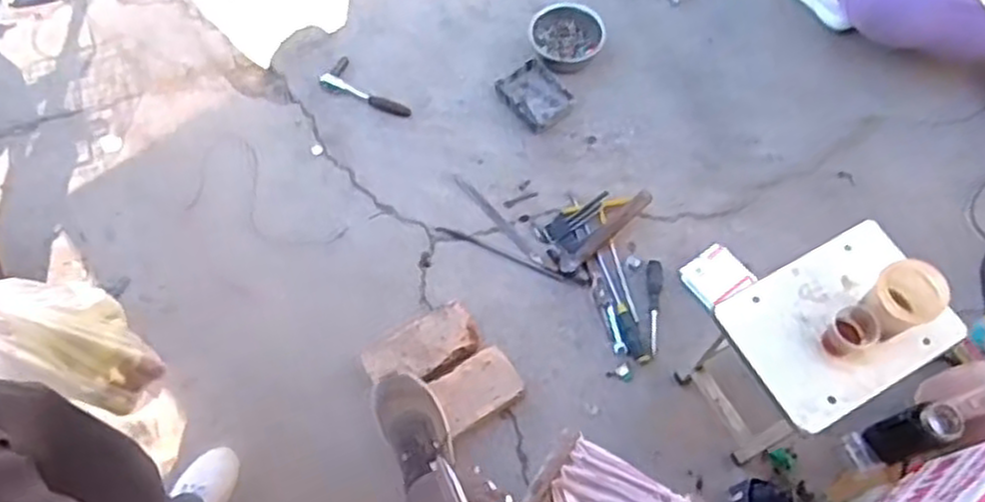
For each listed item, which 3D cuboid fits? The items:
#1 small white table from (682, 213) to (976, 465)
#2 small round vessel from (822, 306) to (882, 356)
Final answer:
[{"bbox_3d":[0.537,0.175,1.267,0.331,0.342,0.262,-26,69,-12],"label":"small white table"},{"bbox_3d":[0.530,0.117,1.114,0.061,0.063,0.059,0,66,-1],"label":"small round vessel"}]

